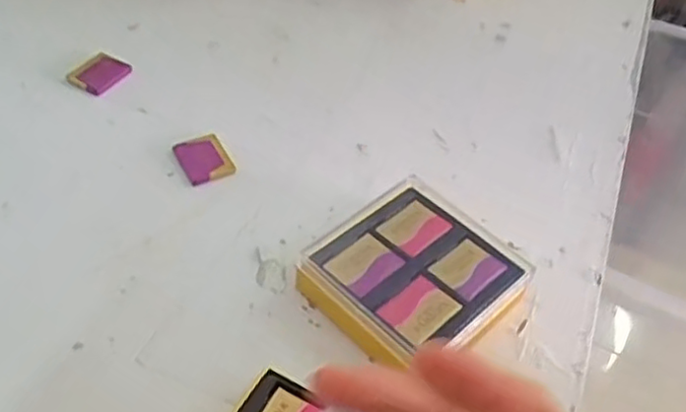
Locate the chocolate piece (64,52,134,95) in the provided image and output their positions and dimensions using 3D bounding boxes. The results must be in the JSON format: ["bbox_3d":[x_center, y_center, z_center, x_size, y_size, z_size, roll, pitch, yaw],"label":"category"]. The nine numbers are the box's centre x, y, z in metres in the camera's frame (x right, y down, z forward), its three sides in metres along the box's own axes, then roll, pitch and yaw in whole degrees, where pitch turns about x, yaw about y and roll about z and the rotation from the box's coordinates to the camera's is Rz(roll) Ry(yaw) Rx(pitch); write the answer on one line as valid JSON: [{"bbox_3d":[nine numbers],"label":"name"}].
[{"bbox_3d":[-0.186,-0.103,0.532,0.035,0.004,0.041,25,49,16],"label":"chocolate piece"}]

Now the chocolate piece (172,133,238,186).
[{"bbox_3d":[-0.095,-0.033,0.478,0.033,0.005,0.045,-21,53,-24],"label":"chocolate piece"}]

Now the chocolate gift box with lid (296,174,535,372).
[{"bbox_3d":[0.043,0.042,0.410,0.103,0.031,0.106,36,53,24],"label":"chocolate gift box with lid"}]

